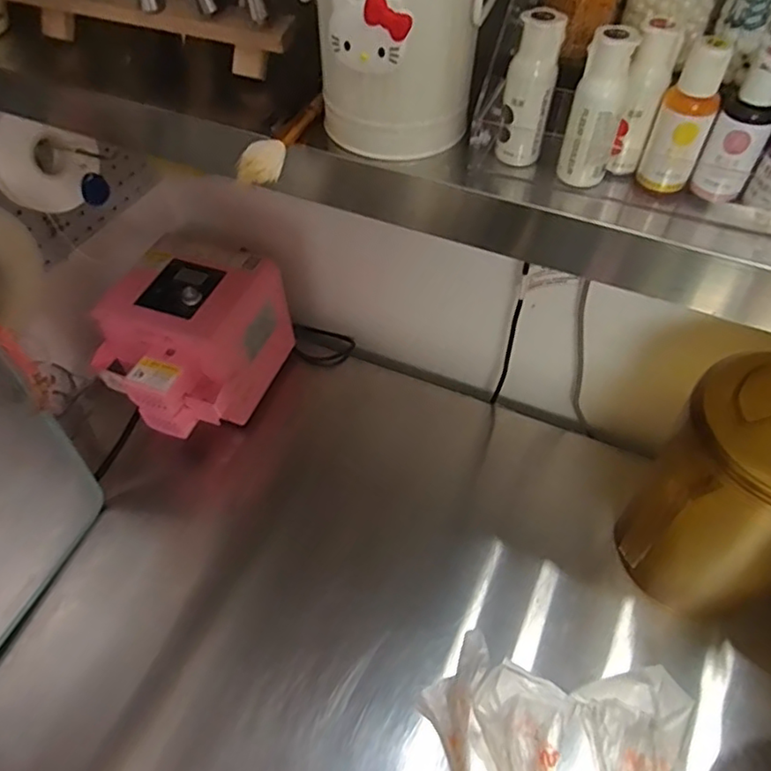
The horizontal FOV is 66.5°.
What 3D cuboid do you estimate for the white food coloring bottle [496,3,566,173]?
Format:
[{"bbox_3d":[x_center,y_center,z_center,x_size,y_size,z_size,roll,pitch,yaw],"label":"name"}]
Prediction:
[{"bbox_3d":[0.075,-0.153,0.308,0.025,0.072,0.019,14,54,11],"label":"white food coloring bottle"}]

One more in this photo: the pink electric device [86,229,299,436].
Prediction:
[{"bbox_3d":[-0.259,-0.056,0.795,0.190,0.171,0.218,18,55,14],"label":"pink electric device"}]

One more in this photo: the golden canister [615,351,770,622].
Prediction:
[{"bbox_3d":[0.350,0.115,0.603,0.179,0.291,0.132,7,53,6],"label":"golden canister"}]

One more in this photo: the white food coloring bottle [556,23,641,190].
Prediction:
[{"bbox_3d":[0.106,-0.136,0.294,0.023,0.073,0.020,21,55,16],"label":"white food coloring bottle"}]

